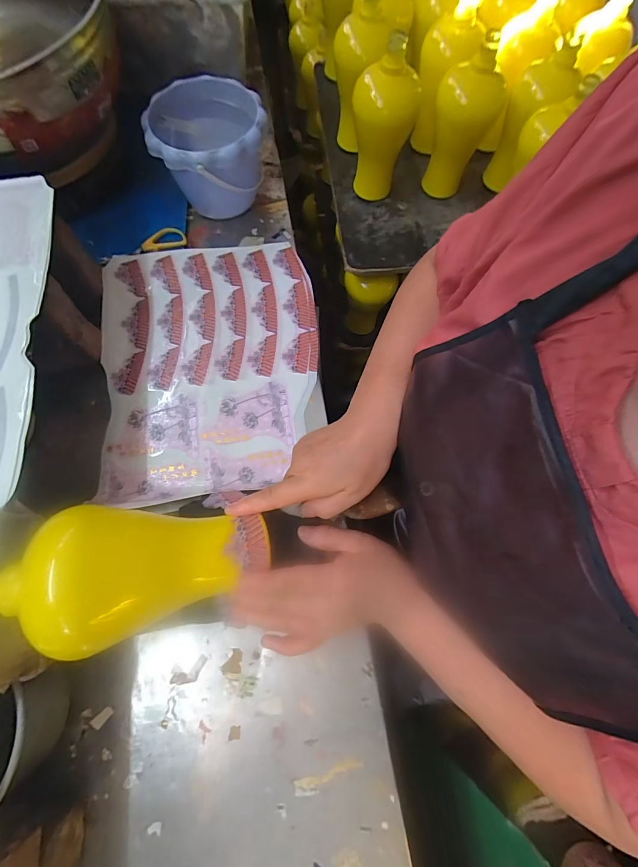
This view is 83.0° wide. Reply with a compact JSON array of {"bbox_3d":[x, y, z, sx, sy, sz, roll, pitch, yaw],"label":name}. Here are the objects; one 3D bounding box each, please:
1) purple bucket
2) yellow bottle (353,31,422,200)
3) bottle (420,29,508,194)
[{"bbox_3d":[-0.151,-0.389,0.515,0.144,0.120,0.150,0,72,0],"label":"purple bucket"},{"bbox_3d":[0.099,-0.480,0.589,0.100,0.218,0.103,12,70,1],"label":"yellow bottle"},{"bbox_3d":[0.230,-0.492,0.589,0.094,0.201,0.101,22,71,4],"label":"bottle"}]

